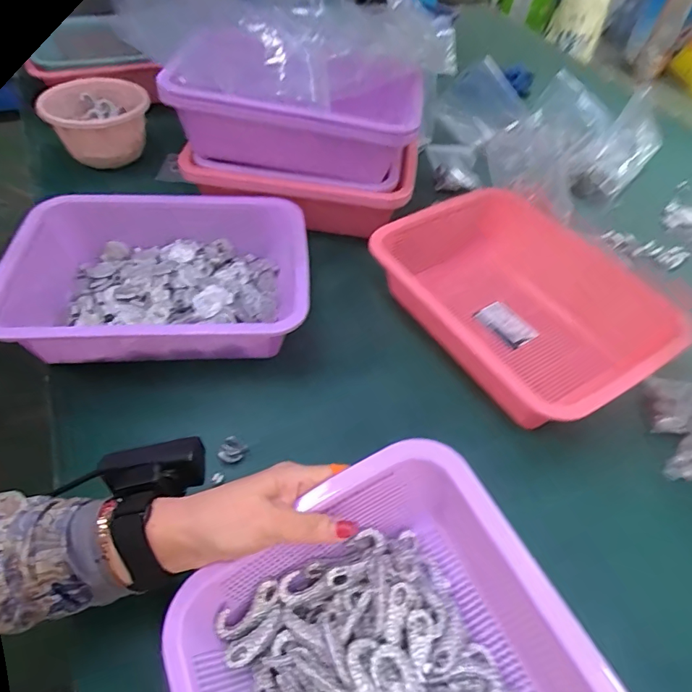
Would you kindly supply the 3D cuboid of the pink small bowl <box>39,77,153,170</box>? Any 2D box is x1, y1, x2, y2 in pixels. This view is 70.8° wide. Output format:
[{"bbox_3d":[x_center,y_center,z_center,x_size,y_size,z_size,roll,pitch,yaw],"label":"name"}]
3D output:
[{"bbox_3d":[-0.380,-0.344,0.748,0.142,0.086,0.160,-19,53,-20],"label":"pink small bowl"}]

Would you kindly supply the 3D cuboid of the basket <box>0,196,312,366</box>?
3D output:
[{"bbox_3d":[-0.196,-0.066,0.546,0.307,0.090,0.226,-4,50,-8],"label":"basket"}]

